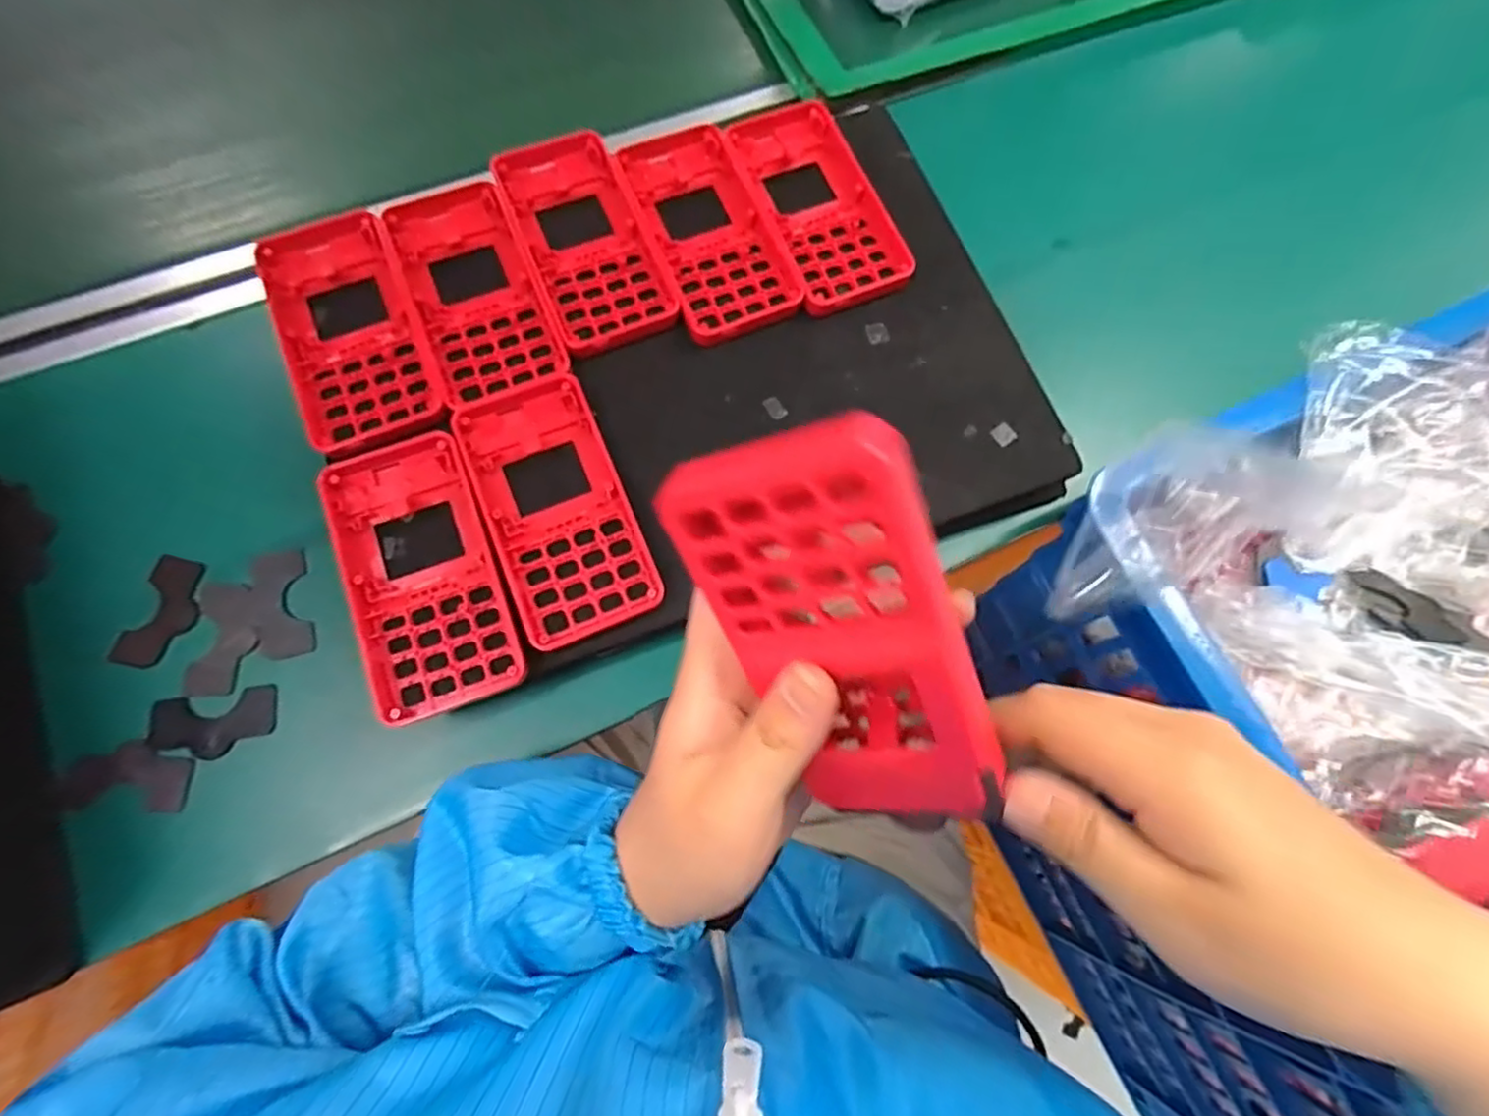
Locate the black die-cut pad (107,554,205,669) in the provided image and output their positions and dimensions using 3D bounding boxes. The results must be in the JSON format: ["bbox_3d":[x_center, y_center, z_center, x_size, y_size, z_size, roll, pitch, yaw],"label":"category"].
[{"bbox_3d":[-0.292,0.027,0.330,0.032,0.007,0.055,9,73,0],"label":"black die-cut pad"}]

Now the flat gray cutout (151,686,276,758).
[{"bbox_3d":[-0.254,0.080,0.315,0.056,0.008,0.030,-11,74,-7],"label":"flat gray cutout"}]

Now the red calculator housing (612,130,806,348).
[{"bbox_3d":[-0.019,-0.178,0.353,0.062,0.014,0.128,-20,75,-9],"label":"red calculator housing"}]

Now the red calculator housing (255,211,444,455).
[{"bbox_3d":[-0.197,-0.115,0.326,0.059,0.015,0.130,-22,75,-9],"label":"red calculator housing"}]

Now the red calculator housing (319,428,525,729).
[{"bbox_3d":[-0.145,0.004,0.295,0.058,0.016,0.126,-20,75,-9],"label":"red calculator housing"}]

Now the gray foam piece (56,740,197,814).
[{"bbox_3d":[-0.283,0.101,0.303,0.052,0.007,0.029,3,73,-2],"label":"gray foam piece"}]

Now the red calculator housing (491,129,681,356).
[{"bbox_3d":[-0.085,-0.169,0.347,0.061,0.017,0.124,-23,75,-10],"label":"red calculator housing"}]

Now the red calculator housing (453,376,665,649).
[{"bbox_3d":[-0.088,-0.025,0.308,0.062,0.016,0.123,-21,75,-9],"label":"red calculator housing"}]

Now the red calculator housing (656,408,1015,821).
[{"bbox_3d":[0.029,0.025,0.180,0.062,0.127,0.011,-11,29,29],"label":"red calculator housing"}]

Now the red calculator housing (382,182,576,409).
[{"bbox_3d":[-0.140,-0.140,0.336,0.060,0.014,0.128,-23,75,-10],"label":"red calculator housing"}]

